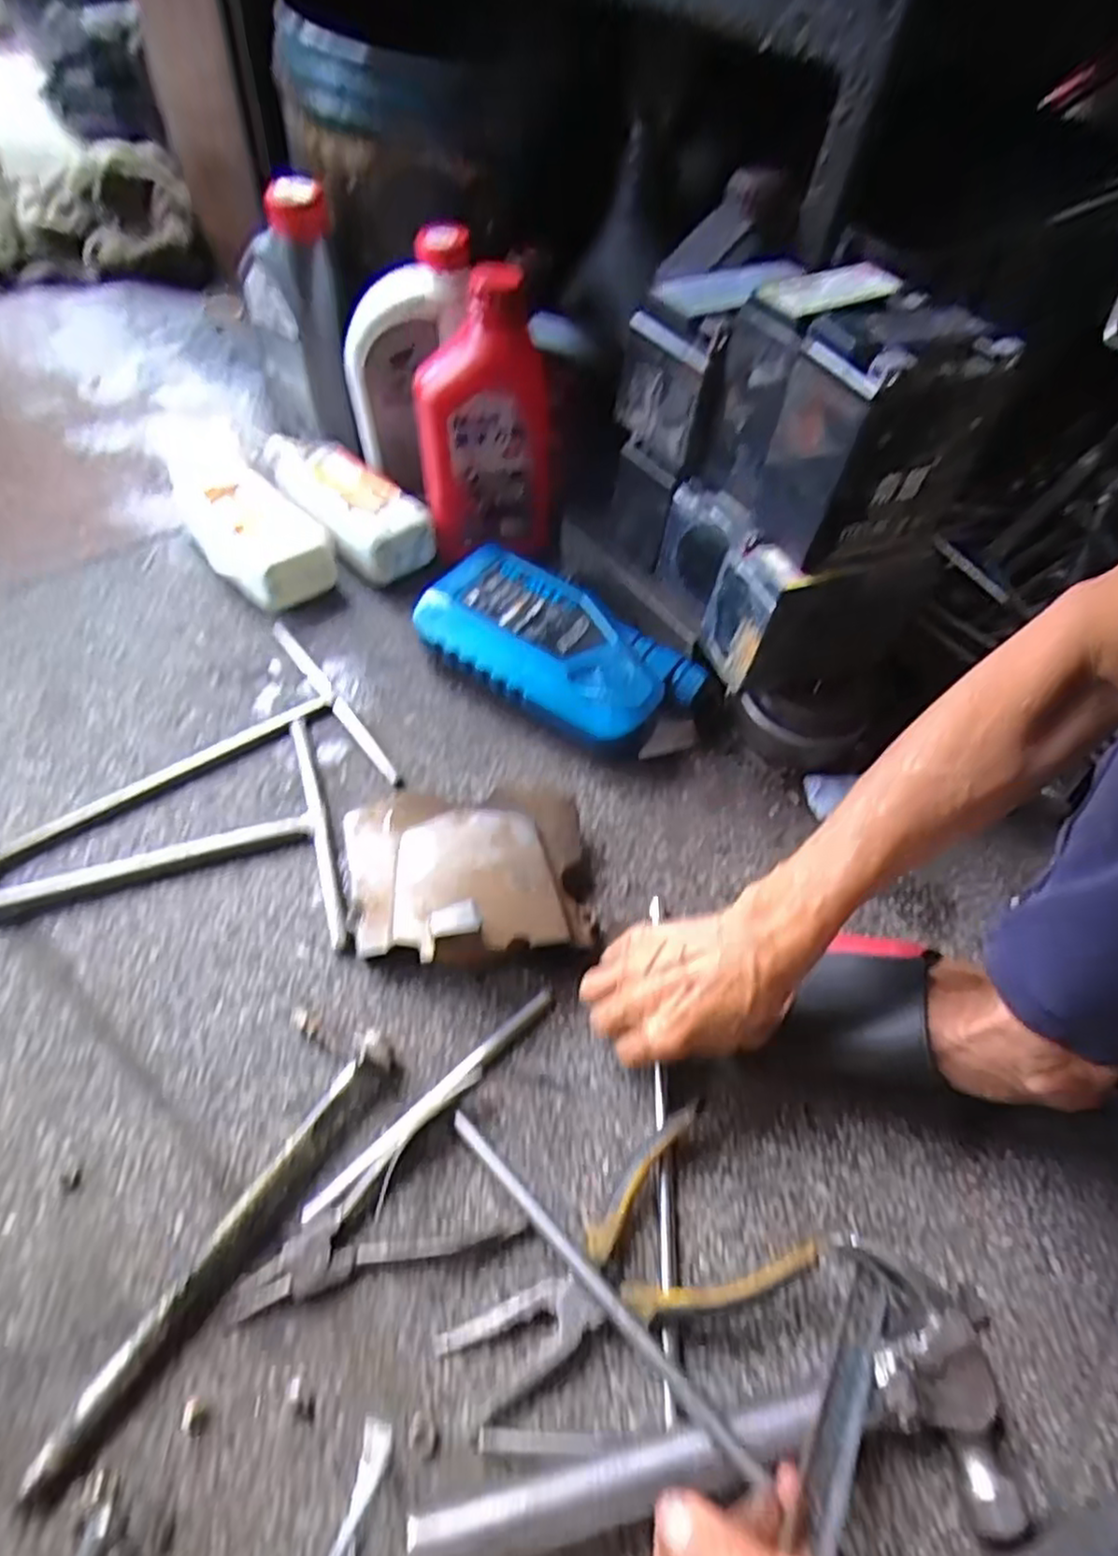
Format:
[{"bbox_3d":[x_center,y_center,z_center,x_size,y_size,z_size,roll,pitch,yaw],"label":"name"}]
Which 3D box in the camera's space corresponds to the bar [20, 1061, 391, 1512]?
[{"bbox_3d":[-0.170,0.242,0.368,0.019,0.020,0.217,31,58,16],"label":"bar"}]

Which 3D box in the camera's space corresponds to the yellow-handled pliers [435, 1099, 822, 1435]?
[{"bbox_3d":[0.035,0.266,0.372,0.180,0.029,0.092,-29,63,-23],"label":"yellow-handled pliers"}]

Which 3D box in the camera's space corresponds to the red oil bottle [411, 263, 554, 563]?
[{"bbox_3d":[-0.060,-0.295,0.607,0.115,0.216,0.052,-1,56,-6],"label":"red oil bottle"}]

